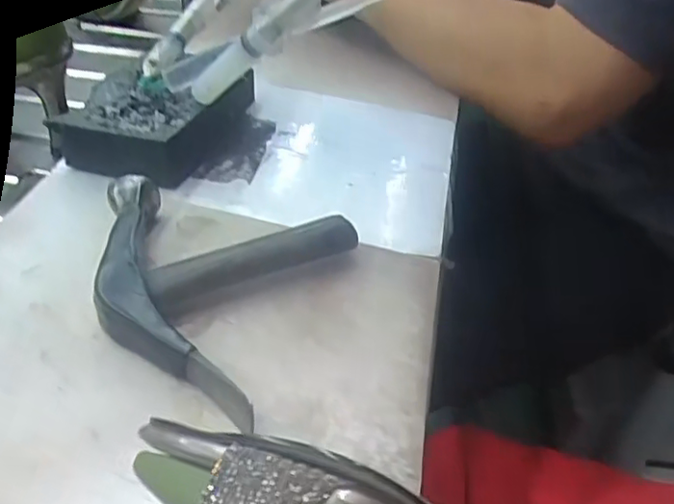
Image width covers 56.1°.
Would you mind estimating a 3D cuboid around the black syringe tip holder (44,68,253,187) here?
[{"bbox_3d":[-0.114,-0.095,0.431,0.091,0.040,0.129,13,40,13],"label":"black syringe tip holder"}]

